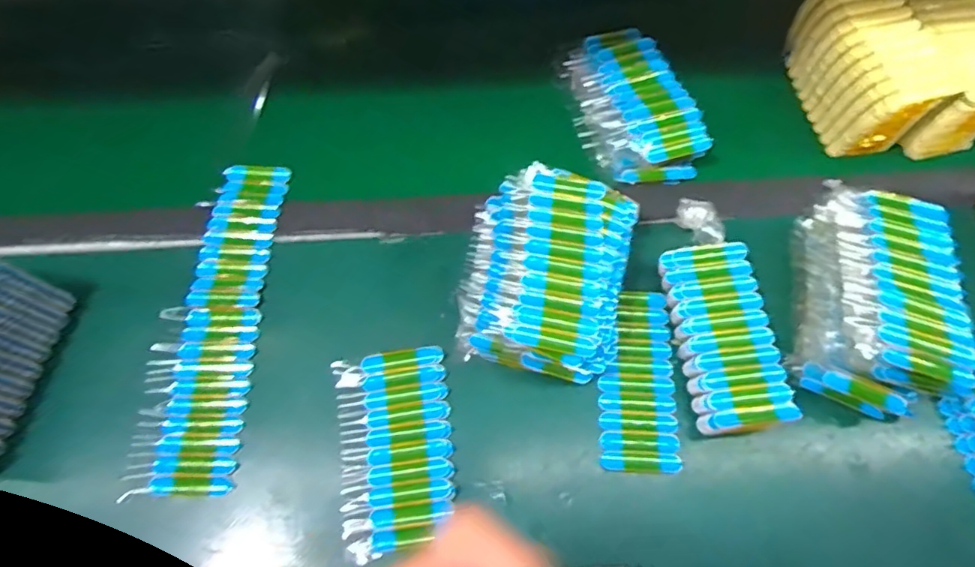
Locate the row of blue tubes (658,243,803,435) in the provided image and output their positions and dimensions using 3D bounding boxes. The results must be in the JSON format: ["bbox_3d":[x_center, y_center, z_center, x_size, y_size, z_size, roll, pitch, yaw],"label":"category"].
[{"bbox_3d":[0.195,0.045,0.464,0.071,0.040,0.154,-6,64,-2],"label":"row of blue tubes"}]

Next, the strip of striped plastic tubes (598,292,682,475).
[{"bbox_3d":[0.126,0.078,0.466,0.061,0.007,0.153,3,64,3],"label":"strip of striped plastic tubes"}]

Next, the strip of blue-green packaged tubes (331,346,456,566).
[{"bbox_3d":[-0.073,0.128,0.438,0.088,0.009,0.150,-9,64,-3],"label":"strip of blue-green packaged tubes"}]

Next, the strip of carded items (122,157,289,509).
[{"bbox_3d":[-0.238,0.025,0.484,0.082,0.014,0.300,0,64,1],"label":"strip of carded items"}]

